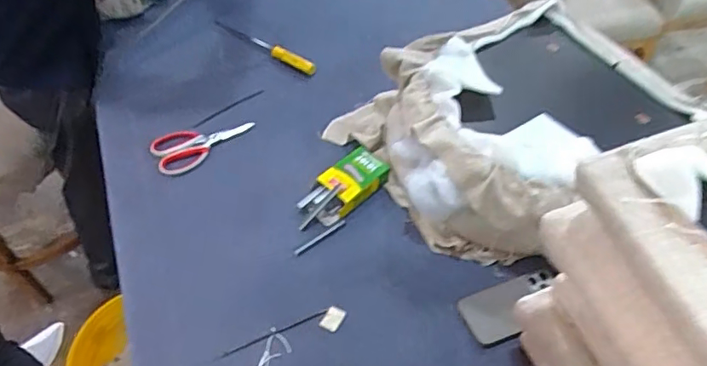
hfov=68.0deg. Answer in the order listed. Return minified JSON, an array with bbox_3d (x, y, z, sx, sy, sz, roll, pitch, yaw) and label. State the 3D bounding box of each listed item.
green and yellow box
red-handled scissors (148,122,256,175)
[{"bbox_3d":[-0.001,-0.004,0.937,0.087,0.033,0.127,38,60,26],"label":"green and yellow box"},{"bbox_3d":[-0.283,-0.079,1.005,0.196,0.022,0.090,-25,55,-20],"label":"red-handled scissors"}]

